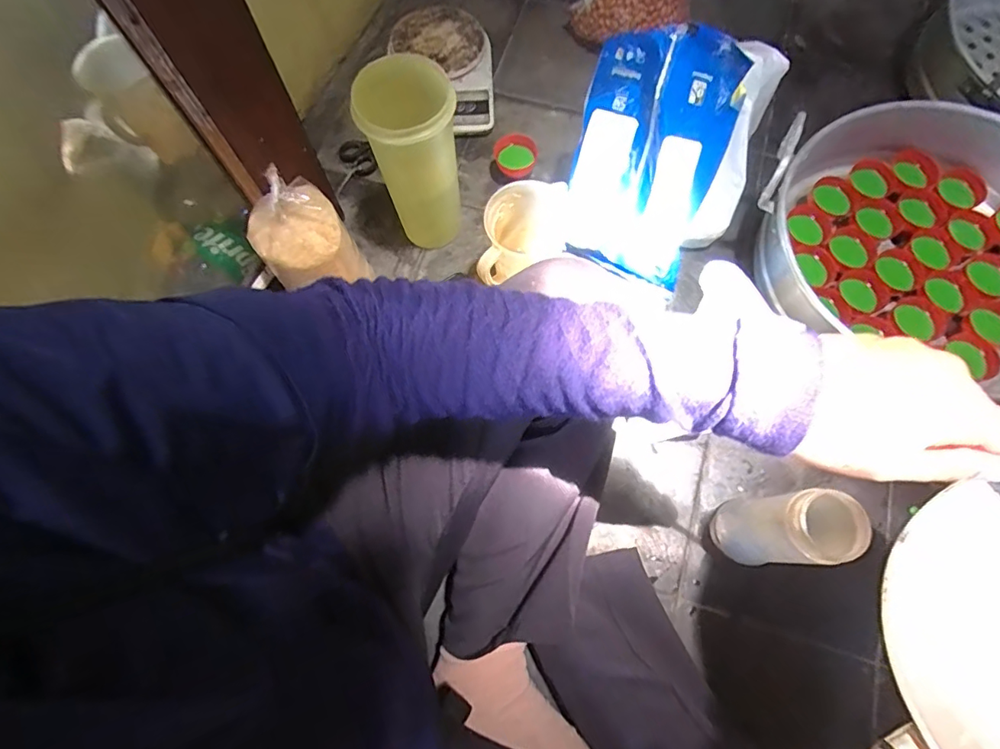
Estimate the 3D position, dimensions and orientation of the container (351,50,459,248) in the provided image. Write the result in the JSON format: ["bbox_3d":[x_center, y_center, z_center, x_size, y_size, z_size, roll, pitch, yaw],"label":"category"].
[{"bbox_3d":[-0.090,-0.228,0.573,0.086,0.217,0.083,-22,72,-6],"label":"container"}]

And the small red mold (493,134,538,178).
[{"bbox_3d":[0.021,-0.290,0.684,0.054,0.027,0.047,-8,71,-1],"label":"small red mold"}]

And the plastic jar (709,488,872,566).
[{"bbox_3d":[0.259,0.144,0.473,0.060,0.157,0.057,0,71,1],"label":"plastic jar"}]

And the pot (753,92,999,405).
[{"bbox_3d":[0.500,-0.142,0.578,0.337,0.111,0.347,0,71,1],"label":"pot"}]

